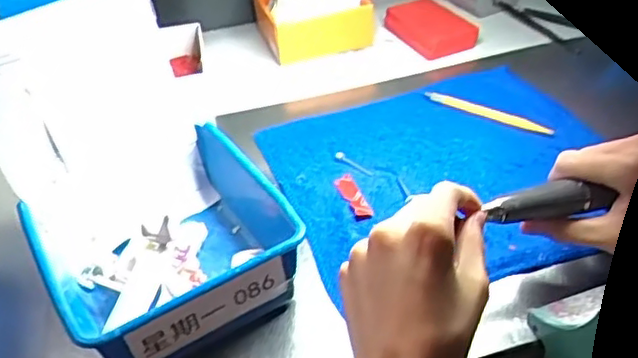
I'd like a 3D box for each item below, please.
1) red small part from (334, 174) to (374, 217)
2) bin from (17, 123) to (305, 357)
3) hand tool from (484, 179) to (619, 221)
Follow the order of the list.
[{"bbox_3d":[0.029,0.014,0.569,0.017,0.005,0.060,-14,39,-11],"label":"red small part"},{"bbox_3d":[-0.108,0.053,0.493,0.173,0.076,0.168,-24,42,-23],"label":"bin"},{"bbox_3d":[0.157,0.015,0.455,0.086,0.019,0.013,-7,38,-10],"label":"hand tool"}]

